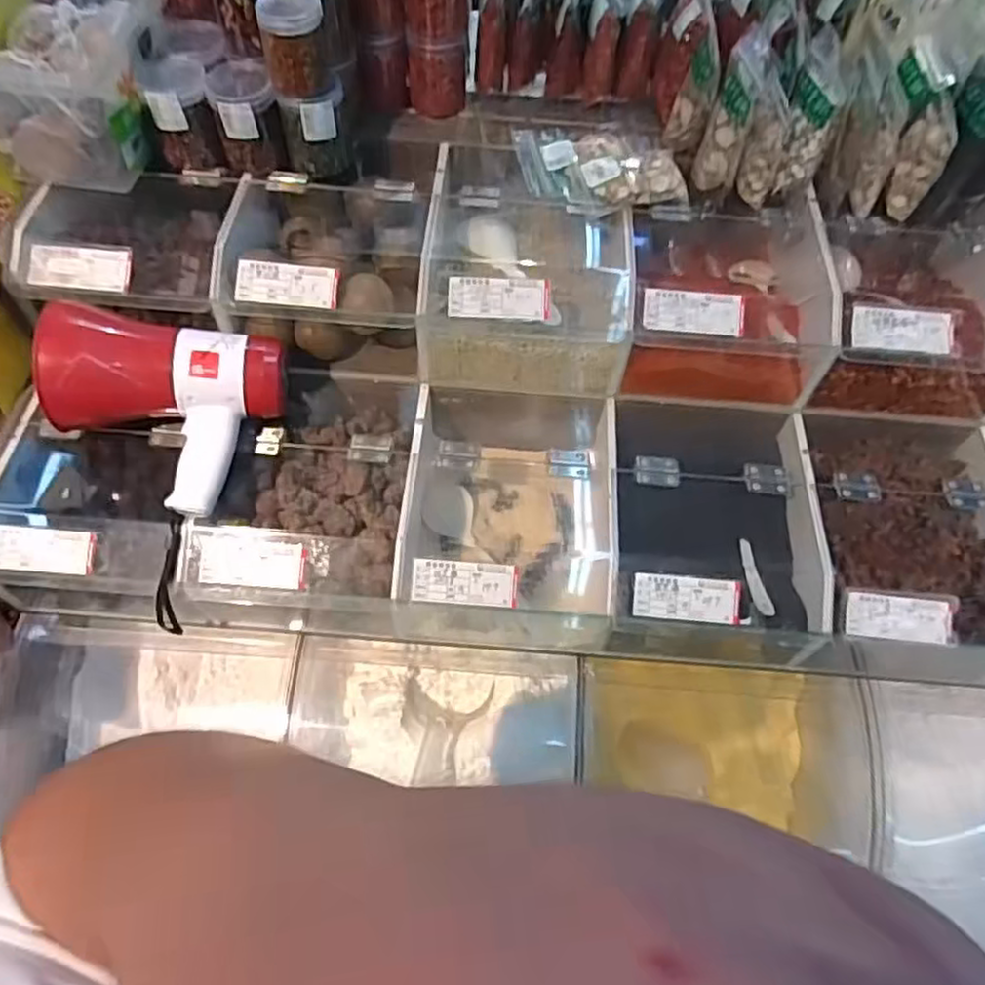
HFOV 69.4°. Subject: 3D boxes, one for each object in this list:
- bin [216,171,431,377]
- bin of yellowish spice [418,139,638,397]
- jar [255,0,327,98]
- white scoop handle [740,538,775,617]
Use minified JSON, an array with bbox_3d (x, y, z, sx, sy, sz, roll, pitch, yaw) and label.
[{"bbox_3d":[-0.163,-0.230,0.746,0.194,0.122,0.176,5,58,1],"label":"bin"},{"bbox_3d":[0.037,-0.232,0.752,0.201,0.119,0.216,4,58,1],"label":"bin of yellowish spice"},{"bbox_3d":[-0.182,-0.412,0.656,0.055,0.064,0.060,-13,59,-10],"label":"jar"},{"bbox_3d":[0.262,0.086,0.706,0.016,0.019,0.110,6,32,2],"label":"white scoop handle"}]

